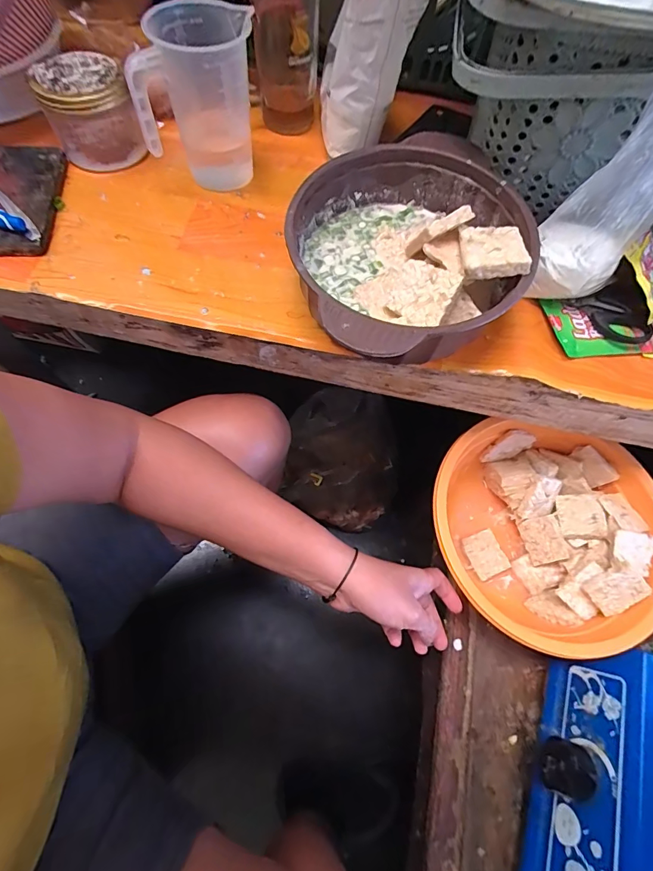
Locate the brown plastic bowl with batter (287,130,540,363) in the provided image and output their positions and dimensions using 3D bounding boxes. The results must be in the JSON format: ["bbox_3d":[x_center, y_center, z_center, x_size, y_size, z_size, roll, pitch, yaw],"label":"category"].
[{"bbox_3d":[0.068,-0.157,0.366,0.198,0.090,0.204,1,67,-3],"label":"brown plastic bowl with batter"}]

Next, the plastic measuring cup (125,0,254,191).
[{"bbox_3d":[-0.129,-0.347,0.416,0.107,0.128,0.115,-2,67,-4],"label":"plastic measuring cup"}]

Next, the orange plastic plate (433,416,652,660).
[{"bbox_3d":[0.270,0.116,0.495,0.227,0.104,0.249,1,67,-3],"label":"orange plastic plate"}]

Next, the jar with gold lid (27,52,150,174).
[{"bbox_3d":[-0.259,-0.352,0.444,0.085,0.076,0.079,1,67,-3],"label":"jar with gold lid"}]

